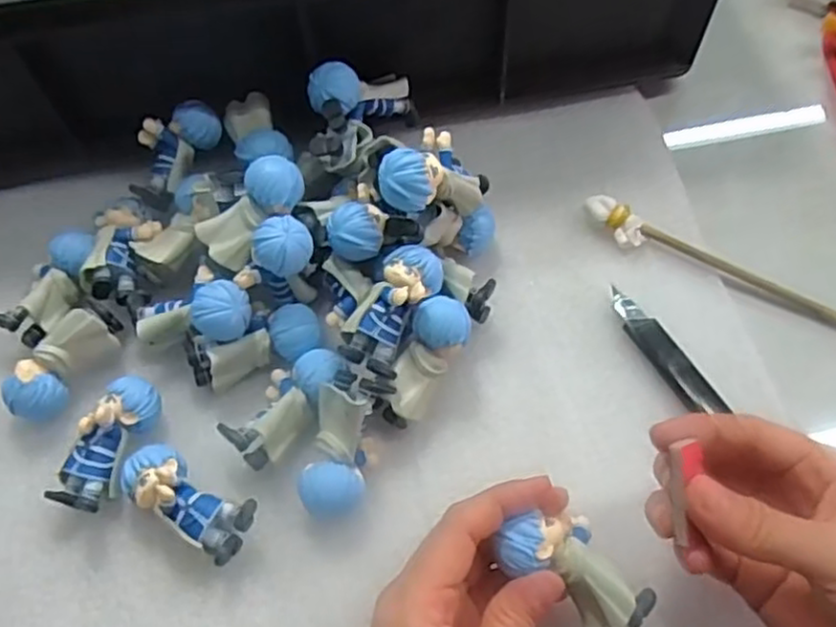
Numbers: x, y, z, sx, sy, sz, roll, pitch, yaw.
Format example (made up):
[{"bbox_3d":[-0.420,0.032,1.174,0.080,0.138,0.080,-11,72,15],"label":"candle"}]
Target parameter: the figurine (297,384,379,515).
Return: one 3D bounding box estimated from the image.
[{"bbox_3d":[-0.032,0.061,0.320,0.024,0.033,0.053,6,85,21],"label":"figurine"}]

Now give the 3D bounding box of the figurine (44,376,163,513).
[{"bbox_3d":[-0.139,0.060,0.324,0.023,0.037,0.061,22,66,13],"label":"figurine"}]

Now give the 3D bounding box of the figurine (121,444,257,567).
[{"bbox_3d":[-0.100,0.082,0.314,0.059,0.035,0.027,31,68,17],"label":"figurine"}]

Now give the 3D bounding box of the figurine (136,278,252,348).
[{"bbox_3d":[-0.107,0.002,0.339,0.056,0.025,0.022,-10,61,21],"label":"figurine"}]

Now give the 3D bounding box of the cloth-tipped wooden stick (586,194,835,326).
[{"bbox_3d":[0.153,-0.028,0.371,0.139,0.013,0.017,24,66,14],"label":"cloth-tipped wooden stick"}]

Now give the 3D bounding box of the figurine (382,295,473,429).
[{"bbox_3d":[0.003,0.023,0.333,0.025,0.023,0.063,25,94,14],"label":"figurine"}]

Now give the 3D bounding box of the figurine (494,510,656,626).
[{"bbox_3d":[0.062,0.097,0.276,0.058,0.025,0.034,28,68,16],"label":"figurine"}]

